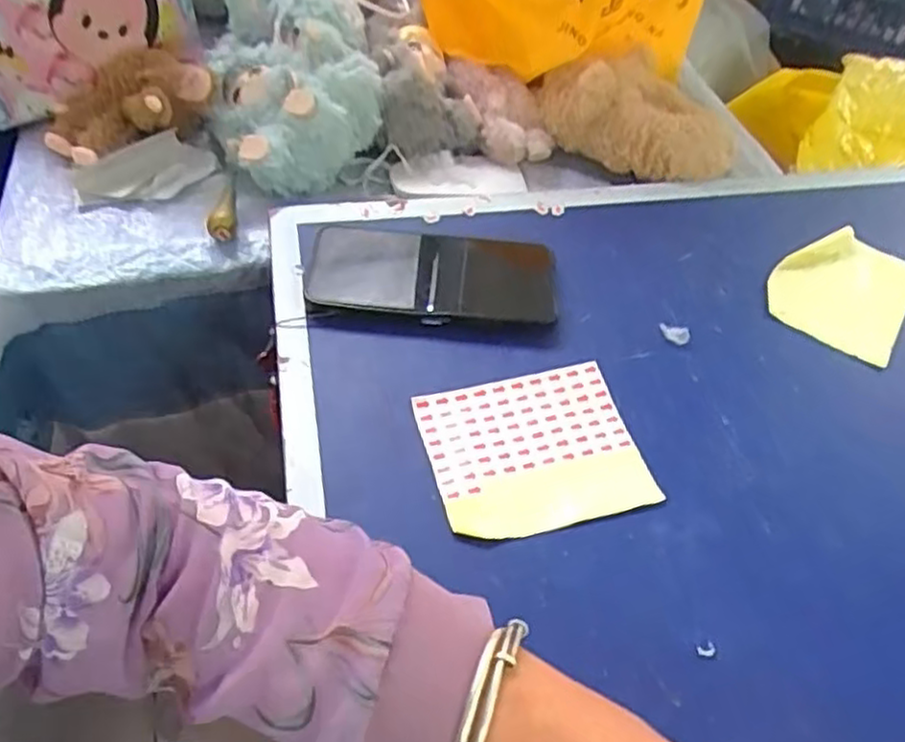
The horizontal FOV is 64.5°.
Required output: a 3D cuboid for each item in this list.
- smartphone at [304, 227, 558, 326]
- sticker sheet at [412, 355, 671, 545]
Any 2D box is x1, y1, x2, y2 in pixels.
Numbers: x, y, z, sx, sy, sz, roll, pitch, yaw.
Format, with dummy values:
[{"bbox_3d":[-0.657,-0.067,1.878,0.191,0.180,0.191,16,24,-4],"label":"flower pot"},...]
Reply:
[{"bbox_3d":[-0.014,-0.063,0.493,0.170,0.013,0.083,4,51,-2],"label":"smartphone"},{"bbox_3d":[0.048,0.045,0.420,0.121,0.010,0.099,-11,53,-14],"label":"sticker sheet"}]

